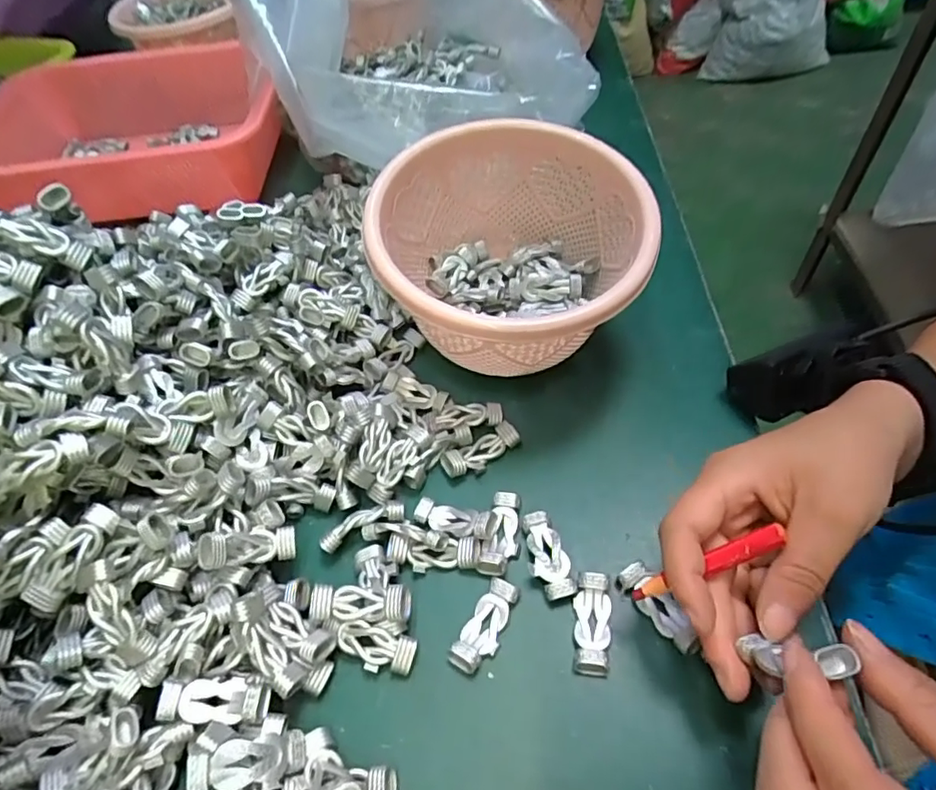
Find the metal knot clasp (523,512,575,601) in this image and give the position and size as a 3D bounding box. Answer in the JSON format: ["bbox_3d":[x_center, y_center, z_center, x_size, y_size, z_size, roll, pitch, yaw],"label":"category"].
[{"bbox_3d":[0.037,0.076,0.270,0.017,0.008,0.042,-13,52,-4],"label":"metal knot clasp"}]

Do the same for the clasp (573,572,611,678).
[{"bbox_3d":[0.055,0.100,0.250,0.015,0.011,0.041,3,53,9],"label":"clasp"}]

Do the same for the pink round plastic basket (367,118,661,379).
[{"bbox_3d":[0.026,-0.069,0.321,0.134,0.095,0.139,-3,52,4],"label":"pink round plastic basket"}]

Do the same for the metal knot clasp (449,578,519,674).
[{"bbox_3d":[0.008,0.103,0.255,0.016,0.008,0.042,24,59,22],"label":"metal knot clasp"}]

